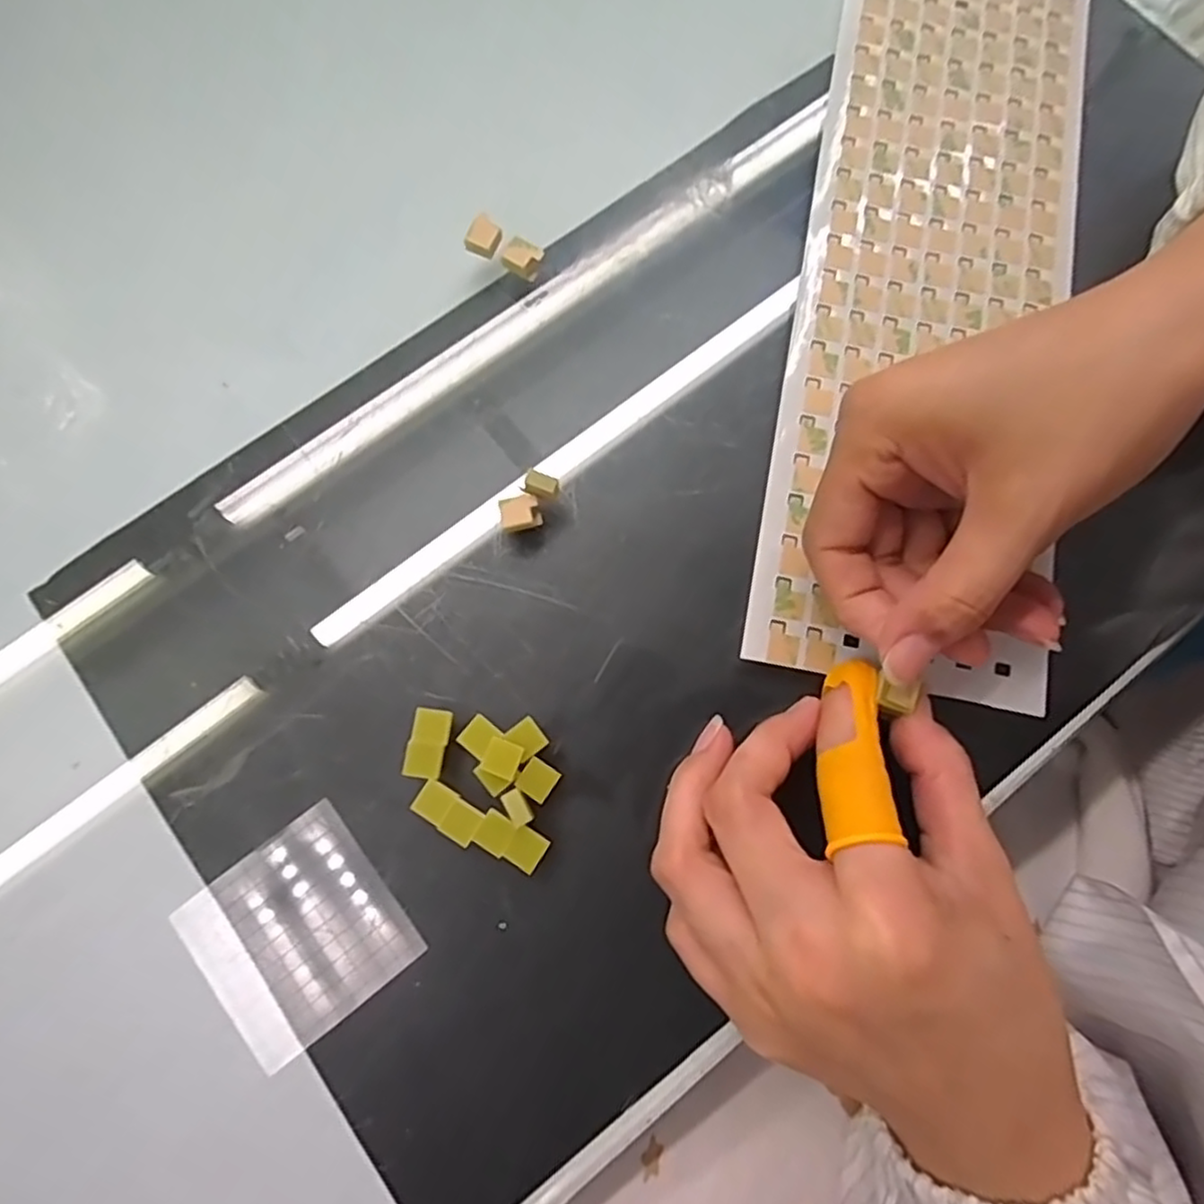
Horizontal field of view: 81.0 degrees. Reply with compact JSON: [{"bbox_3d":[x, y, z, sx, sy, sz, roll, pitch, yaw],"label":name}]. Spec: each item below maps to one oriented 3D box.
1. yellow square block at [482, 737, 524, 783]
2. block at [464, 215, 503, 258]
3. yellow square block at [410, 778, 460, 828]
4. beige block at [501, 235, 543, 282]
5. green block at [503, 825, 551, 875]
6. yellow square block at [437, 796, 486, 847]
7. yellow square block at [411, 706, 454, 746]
[{"bbox_3d":[-0.029,0.046,0.207,0.011,0.005,0.010,21,78,4],"label":"yellow square block"},{"bbox_3d":[-0.042,-0.129,0.250,0.010,0.006,0.012,24,78,5],"label":"block"},{"bbox_3d":[-0.049,0.059,0.207,0.010,0.007,0.010,29,78,6],"label":"yellow square block"},{"bbox_3d":[-0.028,-0.121,0.248,0.013,0.005,0.011,29,78,6],"label":"beige block"},{"bbox_3d":[-0.022,0.073,0.207,0.010,0.005,0.010,33,79,6],"label":"green block"},{"bbox_3d":[-0.041,0.065,0.208,0.010,0.006,0.010,31,78,6],"label":"yellow square block"},{"bbox_3d":[-0.051,0.038,0.214,0.011,0.004,0.010,8,77,1],"label":"yellow square block"}]

